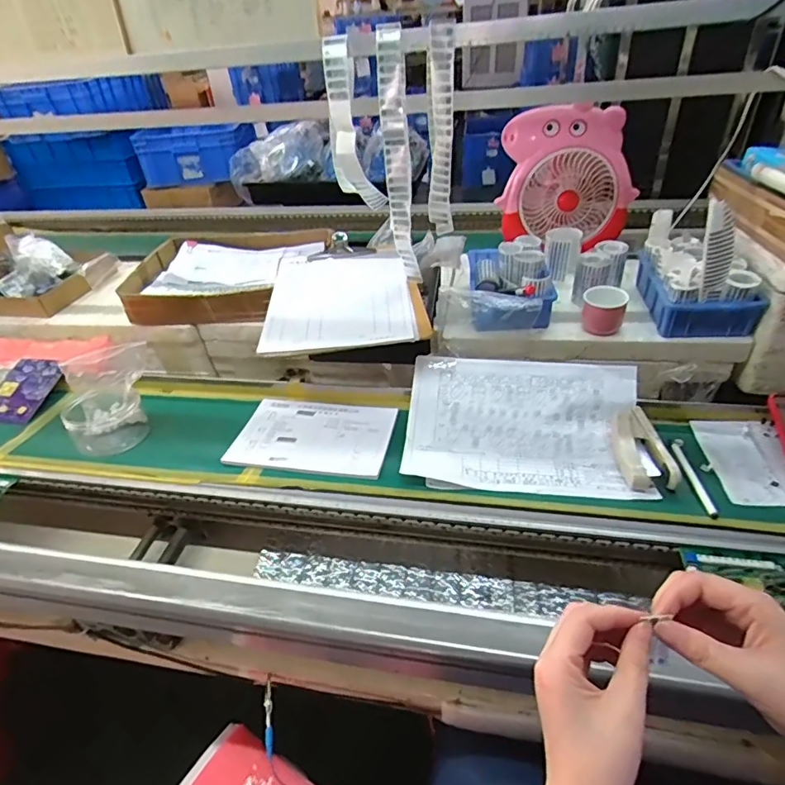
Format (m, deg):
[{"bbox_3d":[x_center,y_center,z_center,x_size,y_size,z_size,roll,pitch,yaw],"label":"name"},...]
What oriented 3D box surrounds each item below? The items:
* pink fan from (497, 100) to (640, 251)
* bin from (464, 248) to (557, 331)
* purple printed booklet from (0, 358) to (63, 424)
[{"bbox_3d":[0.340,-0.417,0.972,0.248,0.245,0.132,12,41,21],"label":"pink fan"},{"bbox_3d":[0.192,-0.181,0.839,0.125,0.070,0.221,-1,38,6],"label":"bin"},{"bbox_3d":[-0.593,-0.004,0.798,0.104,0.011,0.124,5,55,11],"label":"purple printed booklet"}]

